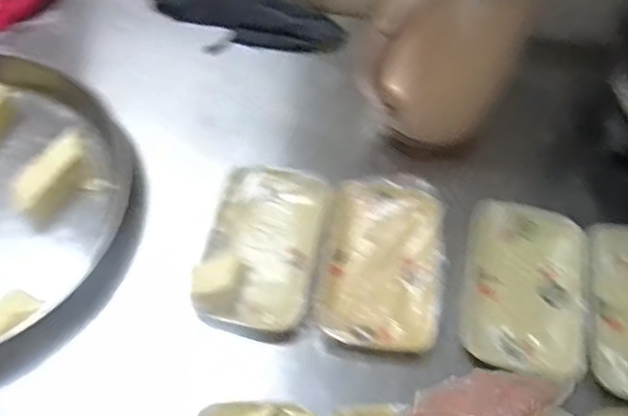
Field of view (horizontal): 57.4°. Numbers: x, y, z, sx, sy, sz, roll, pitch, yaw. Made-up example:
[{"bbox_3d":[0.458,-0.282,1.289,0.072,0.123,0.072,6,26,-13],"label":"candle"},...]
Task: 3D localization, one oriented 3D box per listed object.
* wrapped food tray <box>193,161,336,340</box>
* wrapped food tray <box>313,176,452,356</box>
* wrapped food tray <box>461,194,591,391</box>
[{"bbox_3d":[-0.053,0.035,0.622,0.123,0.033,0.196,12,61,3],"label":"wrapped food tray"},{"bbox_3d":[0.078,0.052,0.624,0.127,0.022,0.200,11,64,4],"label":"wrapped food tray"},{"bbox_3d":[0.229,0.084,0.627,0.127,0.030,0.194,12,61,3],"label":"wrapped food tray"}]

